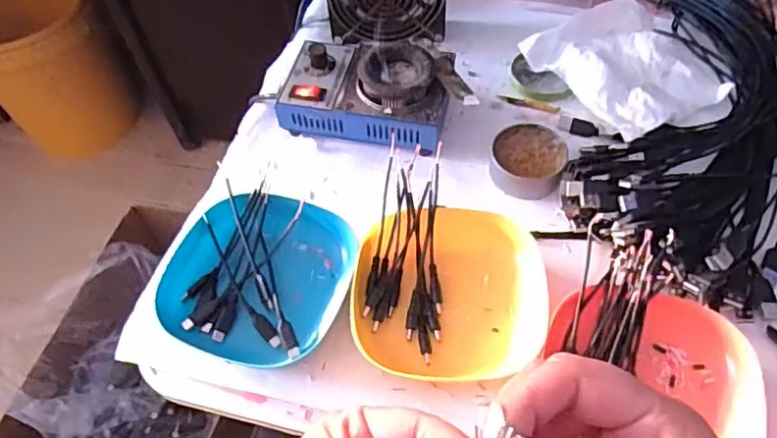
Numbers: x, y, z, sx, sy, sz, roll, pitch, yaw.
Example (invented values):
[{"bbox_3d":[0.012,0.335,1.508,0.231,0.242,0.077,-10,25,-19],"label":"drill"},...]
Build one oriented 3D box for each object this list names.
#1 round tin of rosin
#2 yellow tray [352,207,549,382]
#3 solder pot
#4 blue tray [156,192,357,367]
[{"bbox_3d":[0.122,-0.051,0.538,0.063,0.028,0.059,-2,56,3],"label":"round tin of rosin"},{"bbox_3d":[0.046,0.053,0.467,0.138,0.028,0.130,0,57,4],"label":"yellow tray"},{"bbox_3d":[-0.019,-0.119,0.563,0.151,0.055,0.099,14,58,13],"label":"solder pot"},{"bbox_3d":[-0.101,0.043,0.479,0.132,0.027,0.132,14,59,13],"label":"blue tray"}]

